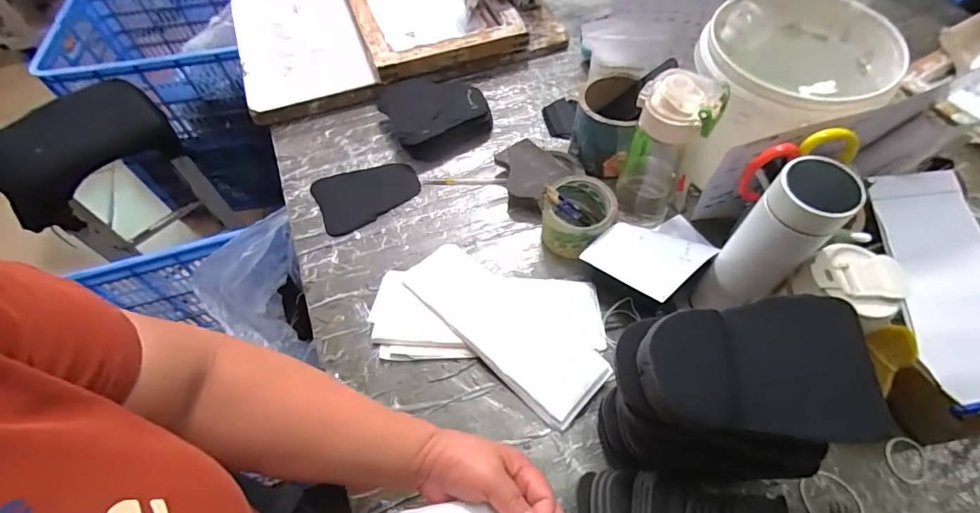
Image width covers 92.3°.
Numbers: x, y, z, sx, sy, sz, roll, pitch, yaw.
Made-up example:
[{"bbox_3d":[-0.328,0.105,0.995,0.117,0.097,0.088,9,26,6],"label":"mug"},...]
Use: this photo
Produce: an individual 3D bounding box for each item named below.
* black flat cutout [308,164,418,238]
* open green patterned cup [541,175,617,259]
[{"bbox_3d":[-0.177,-0.093,0.686,0.145,0.010,0.098,-24,60,-13],"label":"black flat cutout"},{"bbox_3d":[0.115,-0.054,0.620,0.088,0.073,0.092,-1,58,1],"label":"open green patterned cup"}]

